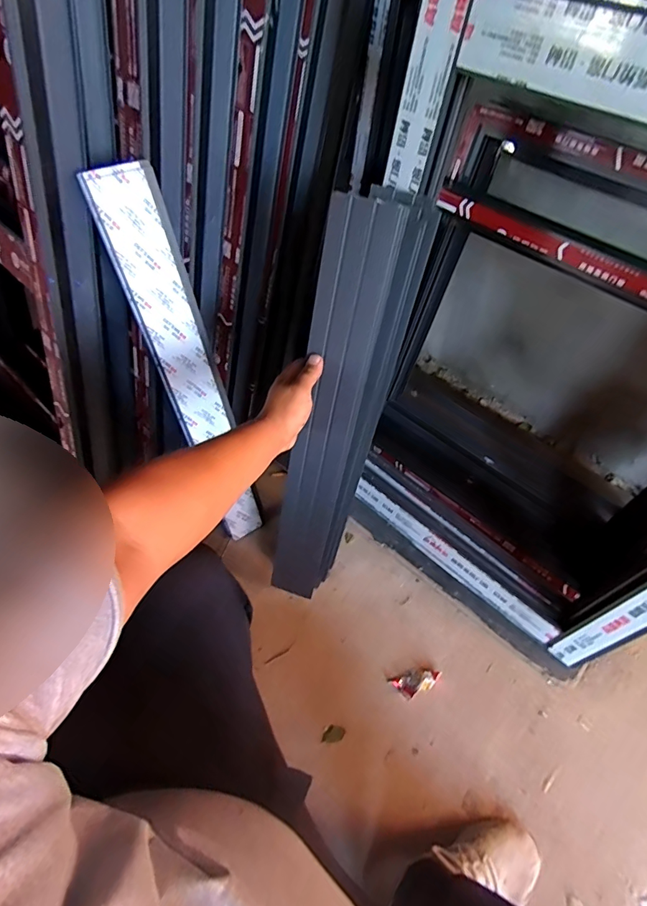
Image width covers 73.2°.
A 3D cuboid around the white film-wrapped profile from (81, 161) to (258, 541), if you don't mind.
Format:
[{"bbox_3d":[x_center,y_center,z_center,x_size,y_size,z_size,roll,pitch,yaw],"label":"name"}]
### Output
[{"bbox_3d":[-0.227,-0.103,0.817,0.100,0.731,0.028,-28,42,-21],"label":"white film-wrapped profile"}]

